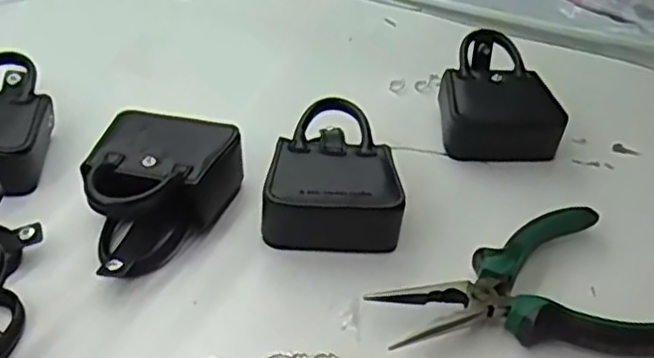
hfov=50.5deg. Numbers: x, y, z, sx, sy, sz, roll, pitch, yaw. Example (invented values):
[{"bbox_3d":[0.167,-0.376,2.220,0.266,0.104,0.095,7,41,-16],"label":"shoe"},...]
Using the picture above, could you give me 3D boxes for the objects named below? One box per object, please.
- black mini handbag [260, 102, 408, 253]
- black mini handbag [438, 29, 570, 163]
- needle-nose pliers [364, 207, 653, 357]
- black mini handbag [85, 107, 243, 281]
[{"bbox_3d":[0.002,-0.003,0.410,0.074,0.040,0.094,5,38,-4],"label":"black mini handbag"},{"bbox_3d":[0.115,-0.058,0.486,0.078,0.051,0.094,4,38,-5],"label":"black mini handbag"},{"bbox_3d":[0.099,0.054,0.363,0.149,0.023,0.091,0,39,-10],"label":"needle-nose pliers"},{"bbox_3d":[-0.095,0.007,0.380,0.075,0.040,0.105,11,38,4],"label":"black mini handbag"}]

